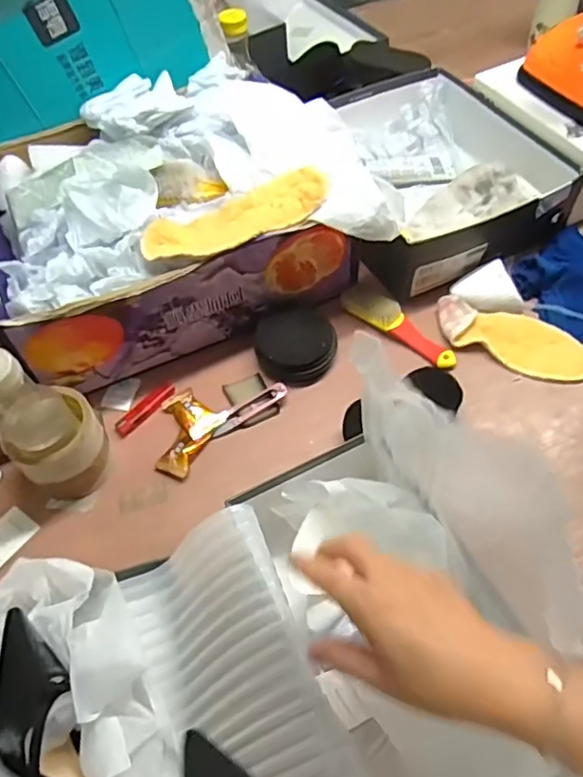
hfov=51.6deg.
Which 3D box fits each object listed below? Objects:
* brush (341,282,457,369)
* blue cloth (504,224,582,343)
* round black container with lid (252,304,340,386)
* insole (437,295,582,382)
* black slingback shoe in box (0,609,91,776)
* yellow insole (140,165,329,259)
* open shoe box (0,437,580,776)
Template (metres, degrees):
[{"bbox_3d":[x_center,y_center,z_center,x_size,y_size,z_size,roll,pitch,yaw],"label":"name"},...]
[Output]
[{"bbox_3d":[0.125,-0.078,0.706,0.041,0.020,0.158,-40,62,-21],"label":"brush"},{"bbox_3d":[0.354,-0.135,0.731,0.145,0.033,0.142,-25,58,-13],"label":"blue cloth"},{"bbox_3d":[0.007,-0.050,0.683,0.091,0.032,0.088,-2,56,3],"label":"round black container with lid"},{"bbox_3d":[0.252,-0.059,0.691,0.176,0.020,0.060,20,59,16],"label":"insole"},{"bbox_3d":[-0.180,0.284,0.452,0.082,0.068,0.225,-32,74,-17],"label":"black slingback shoe in box"},{"bbox_3d":[-0.056,-0.178,0.621,0.198,0.021,0.068,-23,57,-11],"label":"yellow insole"},{"bbox_3d":[-0.029,0.233,0.459,0.413,0.107,0.320,-16,56,-7],"label":"open shoe box"}]

